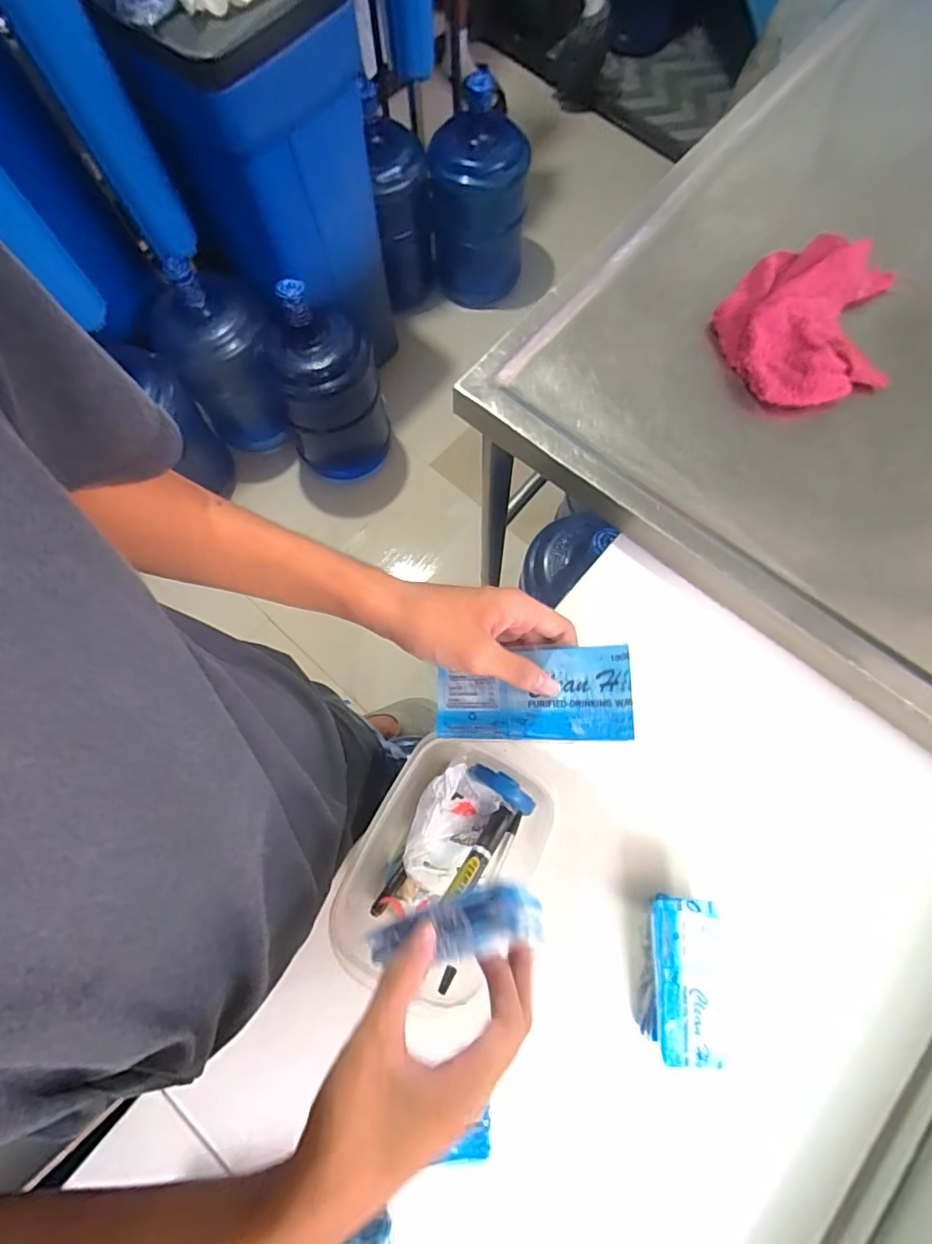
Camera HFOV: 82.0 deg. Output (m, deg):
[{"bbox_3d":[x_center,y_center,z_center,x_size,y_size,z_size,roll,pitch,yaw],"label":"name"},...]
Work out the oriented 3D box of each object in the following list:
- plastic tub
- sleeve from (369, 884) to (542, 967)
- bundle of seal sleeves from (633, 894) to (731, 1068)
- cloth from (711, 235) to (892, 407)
[{"bbox_3d":[-0.009,0.179,0.400,0.128,0.071,0.176,28,77,8],"label":"plastic tub"},{"bbox_3d":[-0.010,0.165,0.286,0.104,0.019,0.032,-24,74,19],"label":"sleeve"},{"bbox_3d":[0.159,0.261,0.396,0.055,0.025,0.107,4,75,2],"label":"bundle of seal sleeves"},{"bbox_3d":[0.335,-0.294,0.513,0.175,0.038,0.174,-20,75,-5],"label":"cloth"}]

